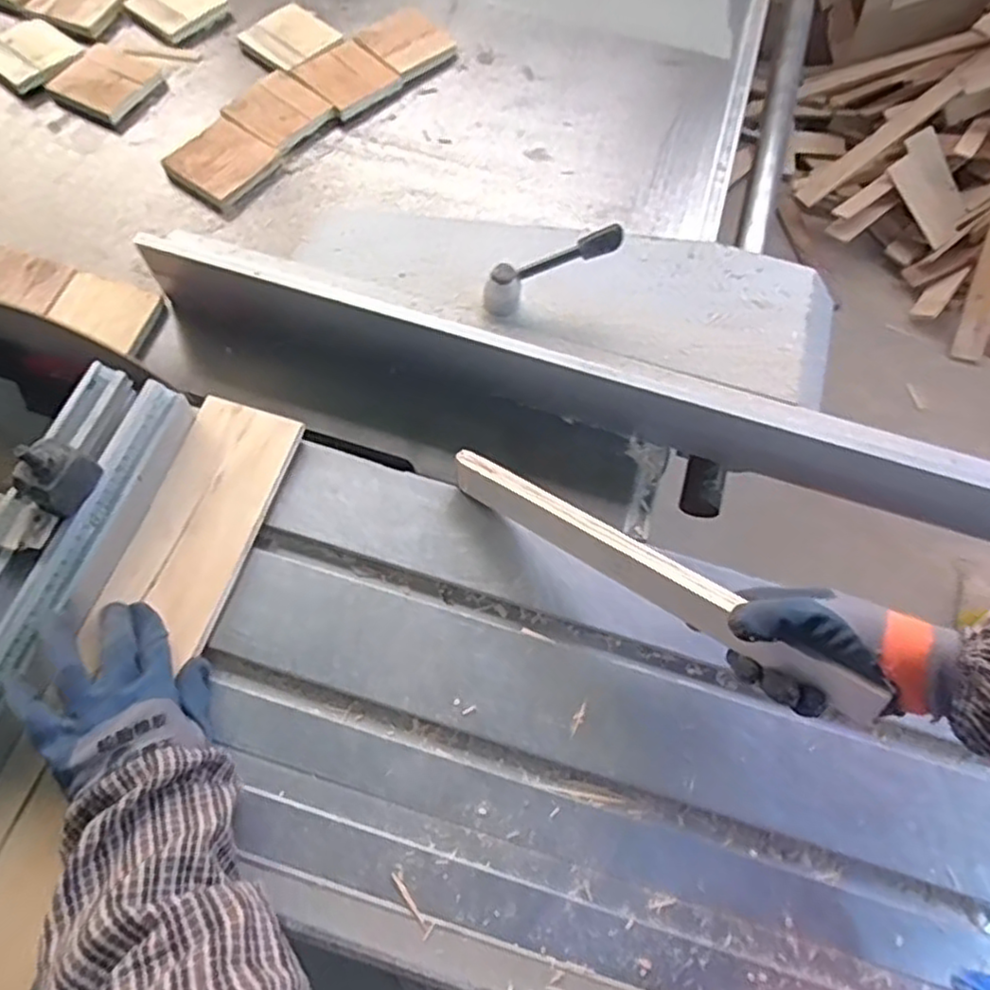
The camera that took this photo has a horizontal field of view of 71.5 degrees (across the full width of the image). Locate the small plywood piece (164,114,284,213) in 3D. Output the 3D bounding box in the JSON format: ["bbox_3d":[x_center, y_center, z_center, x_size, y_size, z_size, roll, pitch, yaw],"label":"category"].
[{"bbox_3d":[-0.293,-0.355,0.735,0.096,0.015,0.094,36,70,11],"label":"small plywood piece"}]

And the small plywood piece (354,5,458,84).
[{"bbox_3d":[-0.102,-0.527,0.800,0.088,0.016,0.087,-42,75,-18],"label":"small plywood piece"}]

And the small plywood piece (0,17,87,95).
[{"bbox_3d":[-0.519,-0.491,0.761,0.094,0.010,0.089,37,70,12],"label":"small plywood piece"}]

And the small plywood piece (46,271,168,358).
[{"bbox_3d":[-0.371,-0.175,0.657,0.094,0.013,0.067,18,67,5],"label":"small plywood piece"}]

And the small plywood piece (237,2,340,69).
[{"bbox_3d":[-0.236,-0.527,0.793,0.079,0.022,0.093,39,70,13],"label":"small plywood piece"}]

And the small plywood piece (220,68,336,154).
[{"bbox_3d":[-0.241,-0.425,0.763,0.098,0.020,0.087,36,70,12],"label":"small plywood piece"}]

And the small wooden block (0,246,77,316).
[{"bbox_3d":[-0.456,-0.205,0.662,0.091,0.023,0.053,14,67,3],"label":"small wooden block"}]

